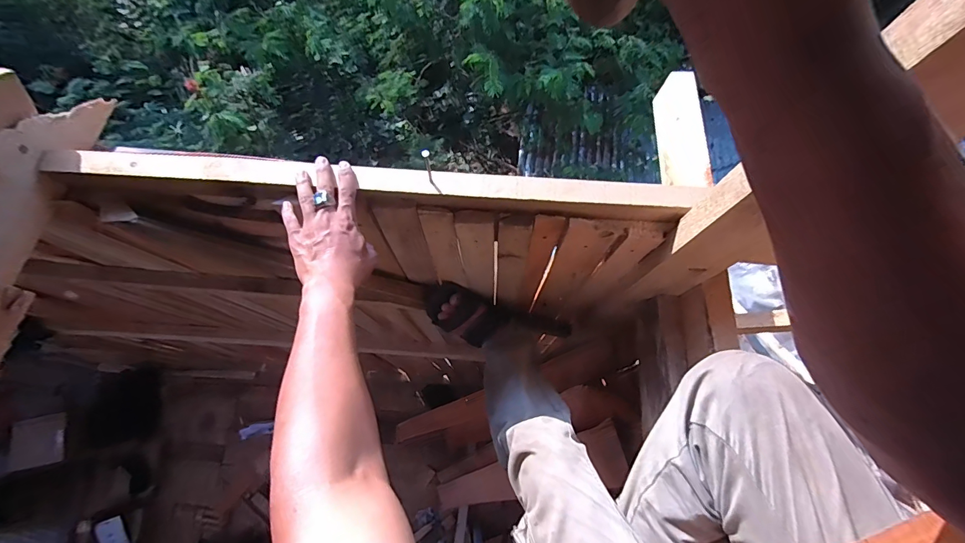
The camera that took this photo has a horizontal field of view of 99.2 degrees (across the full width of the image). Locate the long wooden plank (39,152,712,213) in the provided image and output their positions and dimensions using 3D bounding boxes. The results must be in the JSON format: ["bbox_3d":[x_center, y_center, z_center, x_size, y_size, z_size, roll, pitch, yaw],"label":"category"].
[{"bbox_3d":[-0.139,-0.112,0.512,0.804,0.023,0.039,4,70,2],"label":"long wooden plank"}]

